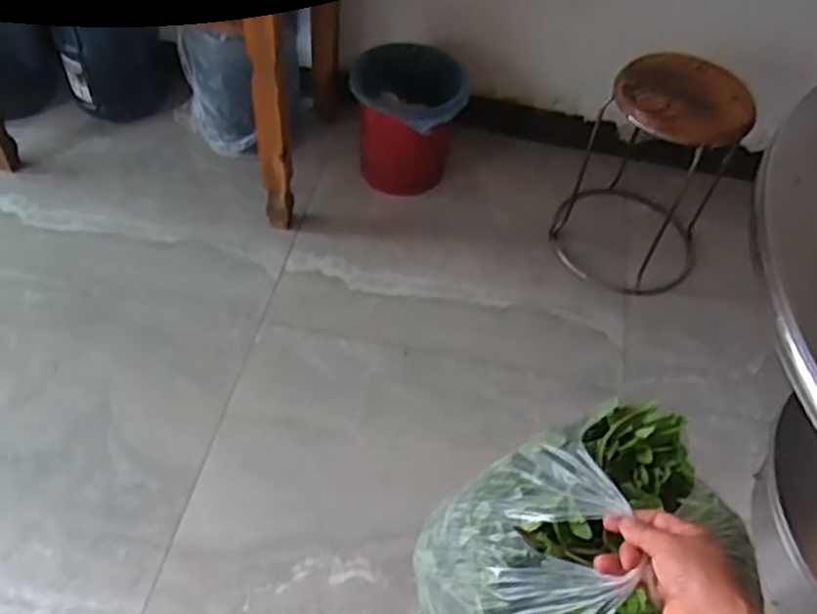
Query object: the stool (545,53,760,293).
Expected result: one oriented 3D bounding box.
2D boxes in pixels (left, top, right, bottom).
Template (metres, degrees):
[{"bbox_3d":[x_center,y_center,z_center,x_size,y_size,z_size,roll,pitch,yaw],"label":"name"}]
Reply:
[{"bbox_3d":[0.558,-0.313,1.705,0.351,0.479,0.359,4,52,-4],"label":"stool"}]

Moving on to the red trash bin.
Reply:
[{"bbox_3d":[-0.009,-0.468,1.885,0.275,0.295,0.230,3,52,-5],"label":"red trash bin"}]

